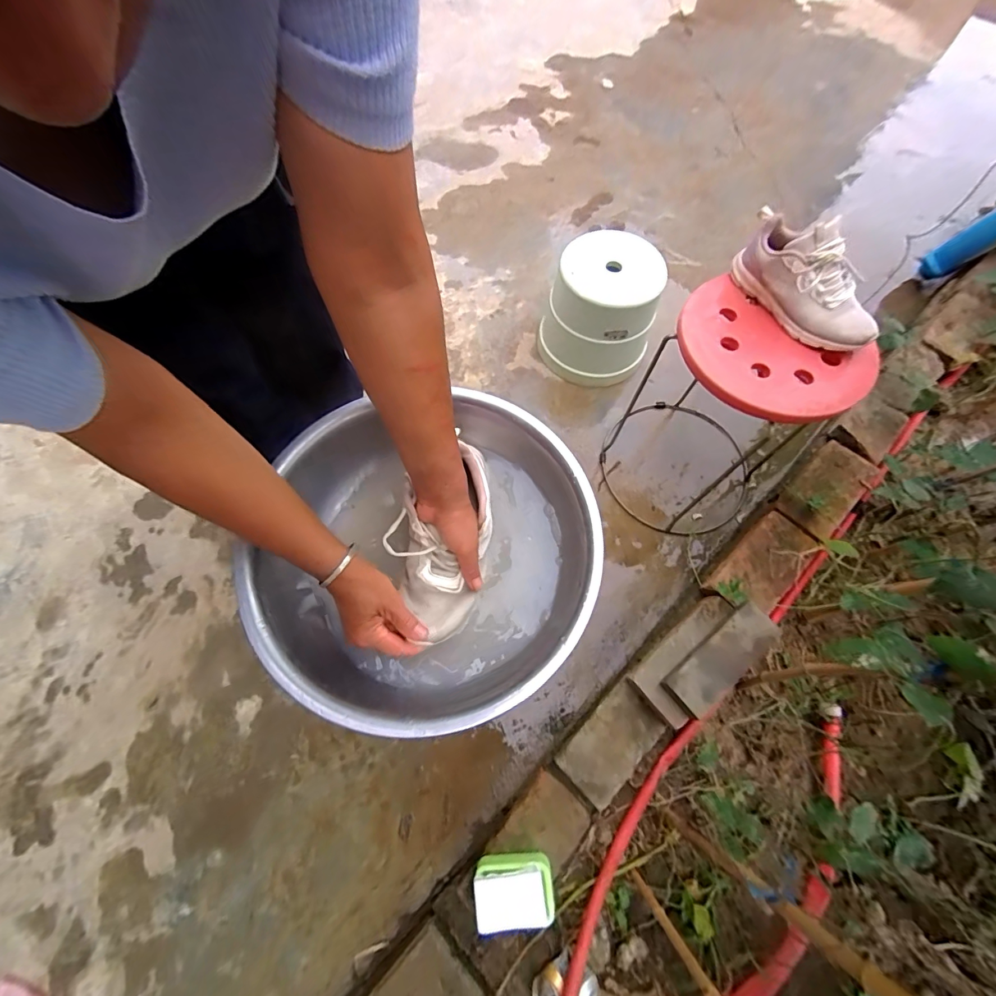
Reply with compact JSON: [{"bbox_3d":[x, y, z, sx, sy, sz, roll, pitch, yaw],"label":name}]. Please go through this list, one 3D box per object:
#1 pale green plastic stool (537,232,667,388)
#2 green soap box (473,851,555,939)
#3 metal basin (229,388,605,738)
[{"bbox_3d":[0.254,-0.474,1.094,0.270,0.263,0.223,11,68,5],"label":"pale green plastic stool"},{"bbox_3d":[0.024,0.612,0.657,0.121,0.031,0.090,-3,67,0],"label":"green soap box"},{"bbox_3d":[-0.074,0.057,0.473,0.353,0.106,0.337,0,67,1],"label":"metal basin"}]

